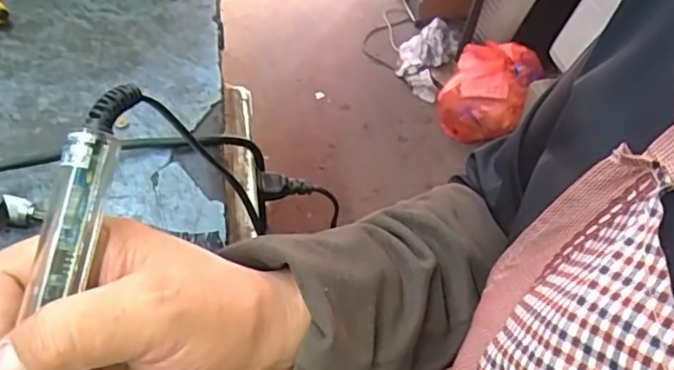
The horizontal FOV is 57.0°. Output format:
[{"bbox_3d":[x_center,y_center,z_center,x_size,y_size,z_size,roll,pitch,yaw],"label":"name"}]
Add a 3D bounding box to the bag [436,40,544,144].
[{"bbox_3d":[0.397,-0.245,1.640,0.207,0.225,0.233,23,48,17],"label":"bag"}]

